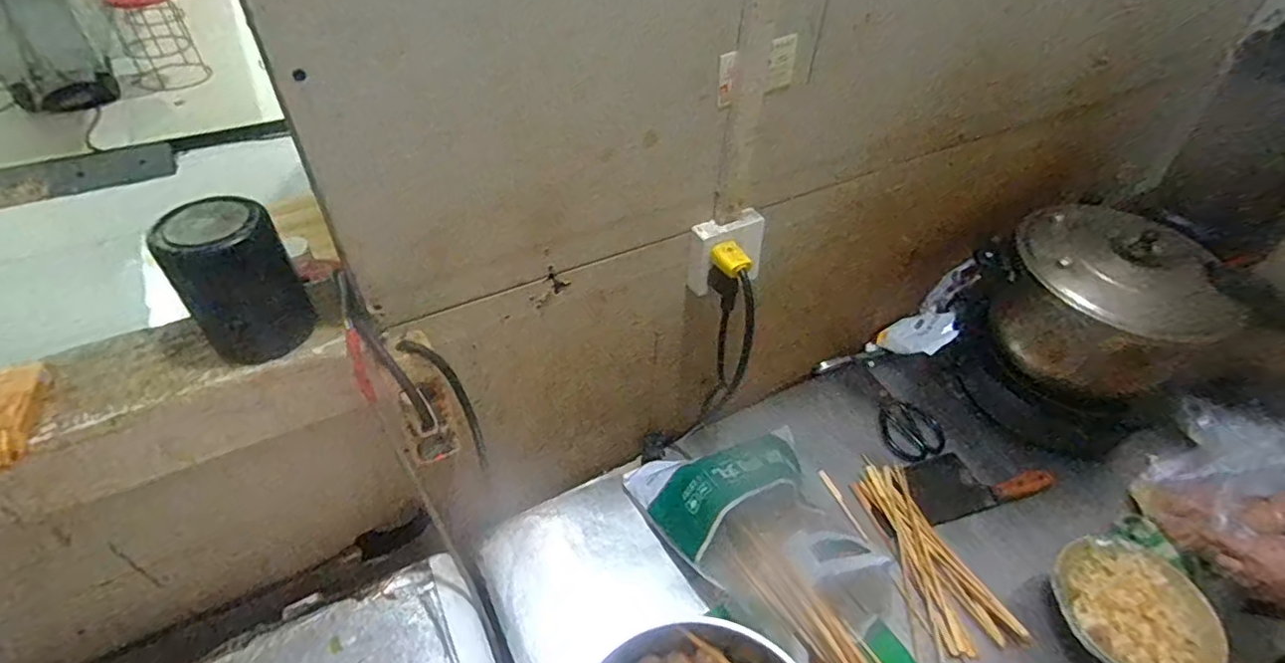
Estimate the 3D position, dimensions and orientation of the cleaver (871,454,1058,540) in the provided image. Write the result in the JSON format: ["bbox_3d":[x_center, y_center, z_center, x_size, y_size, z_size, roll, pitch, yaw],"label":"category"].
[{"bbox_3d":[0.505,0.245,0.975,0.308,0.017,0.100,-10,46,-13],"label":"cleaver"}]

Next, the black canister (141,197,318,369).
[{"bbox_3d":[-0.343,-0.042,0.518,0.083,0.120,0.068,-22,49,-23],"label":"black canister"}]

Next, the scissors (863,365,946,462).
[{"bbox_3d":[0.444,0.142,1.074,0.101,0.012,0.193,-18,48,-20],"label":"scissors"}]

